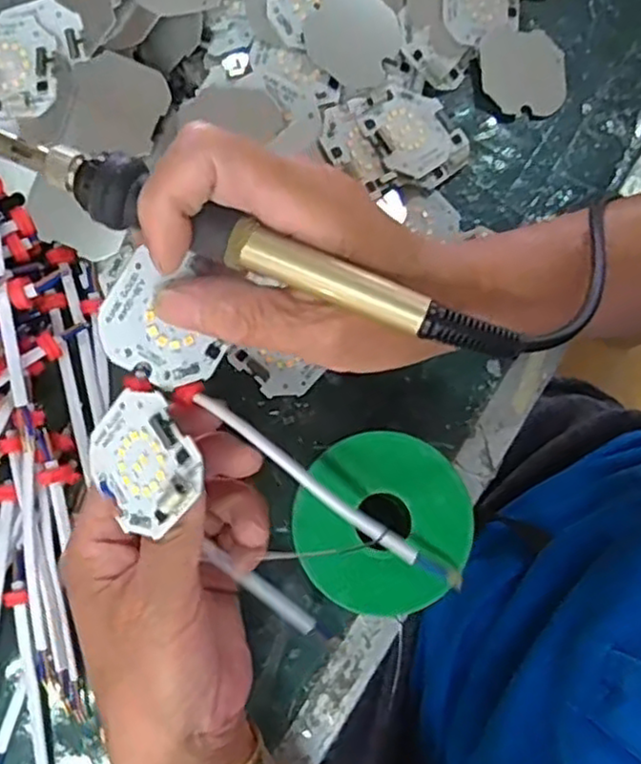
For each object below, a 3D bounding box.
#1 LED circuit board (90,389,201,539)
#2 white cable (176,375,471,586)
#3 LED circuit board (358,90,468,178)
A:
[{"bbox_3d":[-0.062,0.028,0.237,0.046,0.008,0.042,50,115,21],"label":"LED circuit board"},{"bbox_3d":[0.001,0.038,0.251,0.124,0.009,0.009,37,79,-3],"label":"white cable"},{"bbox_3d":[0.047,-0.126,0.350,0.049,0.004,0.042,-41,97,-28],"label":"LED circuit board"}]

